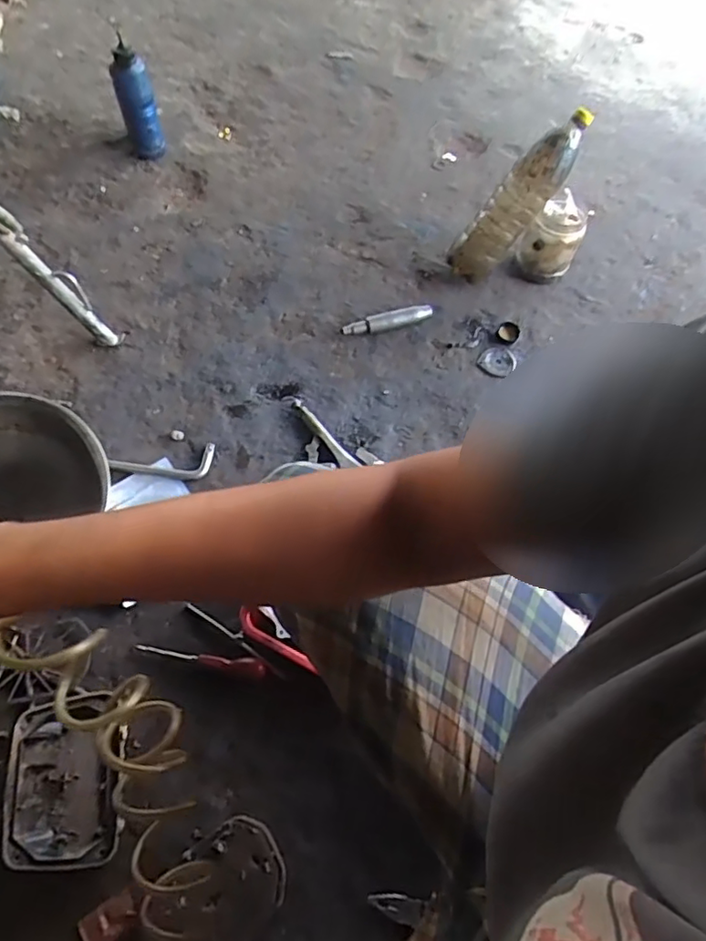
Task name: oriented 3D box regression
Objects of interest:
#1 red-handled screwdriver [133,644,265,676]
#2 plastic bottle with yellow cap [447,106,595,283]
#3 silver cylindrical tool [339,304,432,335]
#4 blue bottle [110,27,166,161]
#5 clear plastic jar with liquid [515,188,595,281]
[{"bbox_3d":[-0.206,0.252,0.793,0.180,0.017,0.020,10,63,3],"label":"red-handled screwdriver"},{"bbox_3d":[0.285,-0.470,1.015,0.083,0.313,0.077,-6,56,-46],"label":"plastic bottle with yellow cap"},{"bbox_3d":[0.063,-0.272,1.067,0.168,0.026,0.033,-13,64,-9],"label":"silver cylindrical tool"},{"bbox_3d":[-0.440,-0.746,1.195,0.072,0.217,0.081,-16,64,-11],"label":"blue bottle"},{"bbox_3d":[0.372,-0.435,1.108,0.103,0.132,0.097,21,64,8],"label":"clear plastic jar with liquid"}]

